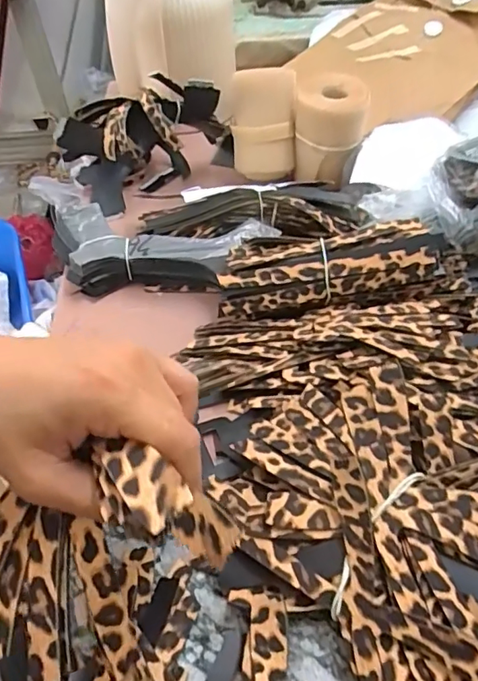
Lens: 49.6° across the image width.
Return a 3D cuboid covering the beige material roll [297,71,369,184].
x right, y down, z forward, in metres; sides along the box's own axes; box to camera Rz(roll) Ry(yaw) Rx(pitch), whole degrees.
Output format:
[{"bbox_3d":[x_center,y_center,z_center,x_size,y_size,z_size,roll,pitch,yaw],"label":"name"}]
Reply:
[{"bbox_3d":[0.096,-0.225,0.561,0.073,0.089,0.081,8,51,9],"label":"beige material roll"}]

